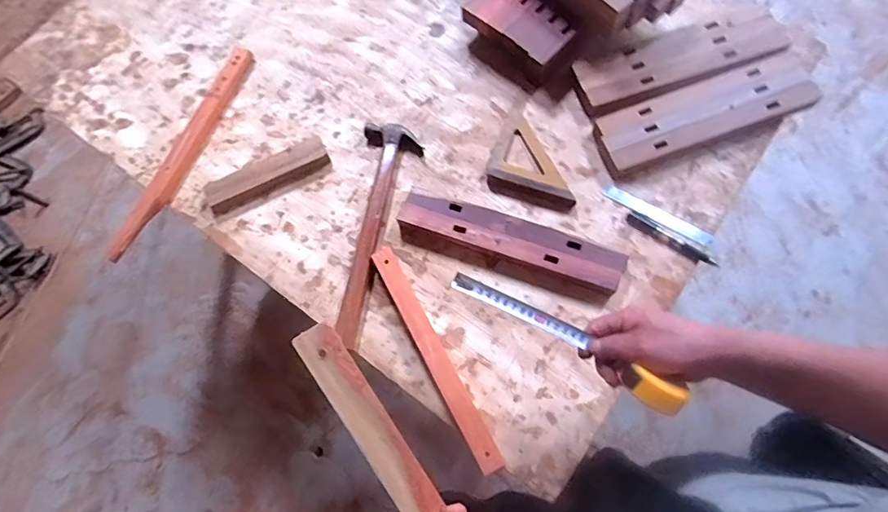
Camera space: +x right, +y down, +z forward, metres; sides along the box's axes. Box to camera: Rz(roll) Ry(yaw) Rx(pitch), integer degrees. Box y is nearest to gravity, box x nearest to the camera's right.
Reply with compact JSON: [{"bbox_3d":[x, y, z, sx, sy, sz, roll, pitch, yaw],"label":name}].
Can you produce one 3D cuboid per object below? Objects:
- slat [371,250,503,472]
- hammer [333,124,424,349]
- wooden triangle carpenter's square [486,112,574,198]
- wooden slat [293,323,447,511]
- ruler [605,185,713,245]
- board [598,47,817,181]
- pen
[{"bbox_3d":[-0.017,0.128,0.630,0.030,0.018,0.331,-26,72,-10],"label":"slat"},{"bbox_3d":[-0.097,-0.042,0.705,0.087,0.031,0.349,4,72,7],"label":"hammer"},{"bbox_3d":[0.150,-0.160,0.733,0.135,0.015,0.125,19,75,11],"label":"wooden triangle carpenter's square"},{"bbox_3d":[-0.017,0.192,0.361,0.030,0.014,0.320,-33,94,-12],"label":"wooden slat"},{"bbox_3d":[0.317,-0.061,0.693,0.162,0.004,0.024,32,86,15],"label":"ruler"},{"bbox_3d":[0.396,-0.220,0.709,0.329,0.022,0.099,-20,77,1],"label":"board"},{"bbox_3d":[0.329,-0.023,0.675,0.134,0.019,0.019,34,78,15],"label":"pen"}]

